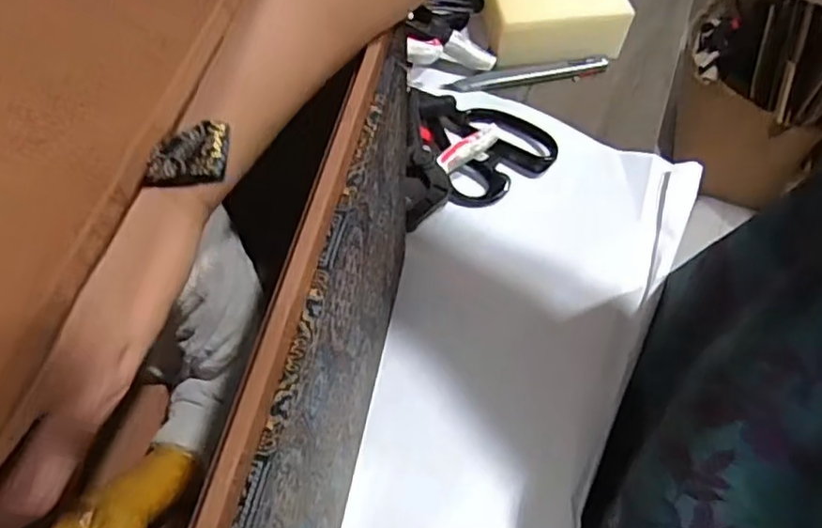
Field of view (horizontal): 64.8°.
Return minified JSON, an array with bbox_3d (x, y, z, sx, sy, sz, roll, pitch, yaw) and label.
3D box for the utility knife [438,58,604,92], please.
[{"bbox_3d":[0.106,-0.173,0.588,0.152,0.013,0.018,-11,56,-9],"label":"utility knife"}]

